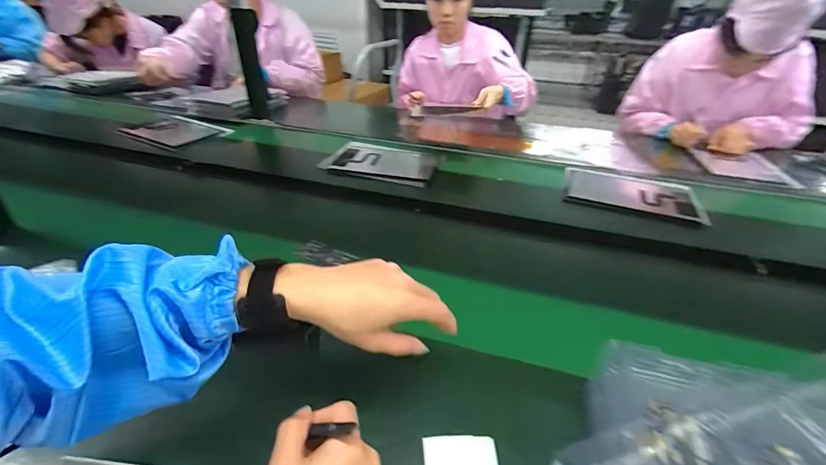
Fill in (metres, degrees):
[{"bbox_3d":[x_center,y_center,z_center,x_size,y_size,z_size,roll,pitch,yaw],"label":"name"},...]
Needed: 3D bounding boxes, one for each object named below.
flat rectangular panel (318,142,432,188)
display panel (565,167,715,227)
[{"bbox_3d":[-0.069,-0.171,0.875,0.249,0.019,0.164,11,35,14],"label":"flat rectangular panel"},{"bbox_3d":[0.452,-0.086,0.785,0.248,0.016,0.165,12,35,15],"label":"display panel"}]

